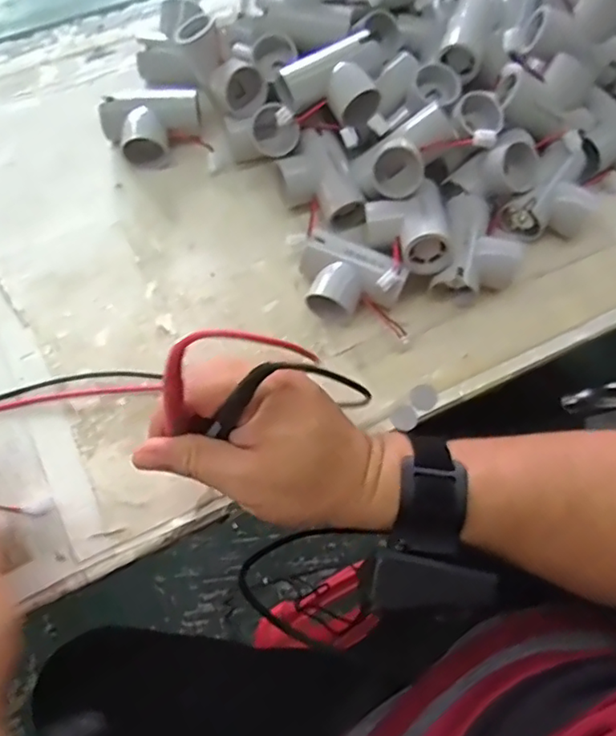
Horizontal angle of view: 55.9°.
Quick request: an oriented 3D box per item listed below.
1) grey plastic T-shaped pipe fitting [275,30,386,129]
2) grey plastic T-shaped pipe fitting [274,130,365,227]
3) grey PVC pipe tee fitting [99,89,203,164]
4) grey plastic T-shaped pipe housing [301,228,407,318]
[{"bbox_3d":[0.021,-0.205,0.416,0.075,0.030,0.045,-20,73,-10],"label":"grey plastic T-shaped pipe fitting"},{"bbox_3d":[0.007,-0.139,0.440,0.048,0.038,0.072,-22,72,-9],"label":"grey plastic T-shaped pipe fitting"},{"bbox_3d":[-0.118,-0.185,0.447,0.073,0.034,0.043,-14,70,-7],"label":"grey PVC pipe tee fitting"},{"bbox_3d":[0.028,-0.062,0.409,0.075,0.038,0.056,23,71,7],"label":"grey plastic T-shaped pipe housing"}]

